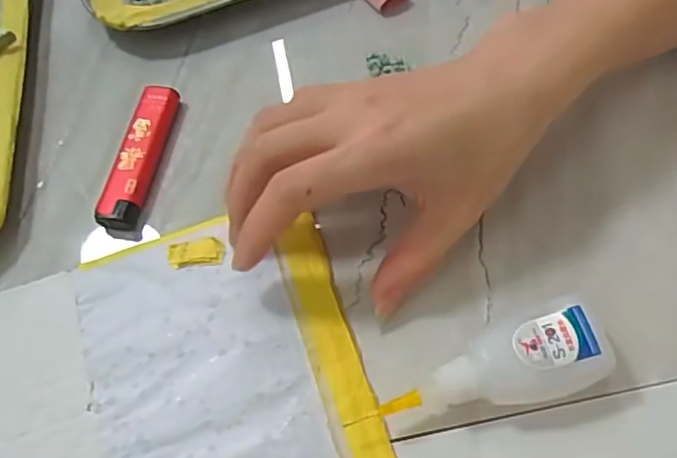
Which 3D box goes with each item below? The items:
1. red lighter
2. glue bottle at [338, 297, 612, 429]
[{"bbox_3d":[-0.097,-0.036,0.314,0.018,0.012,0.078,7,63,7],"label":"red lighter"},{"bbox_3d":[0.057,0.057,0.246,0.090,0.022,0.033,-18,62,-6],"label":"glue bottle"}]

